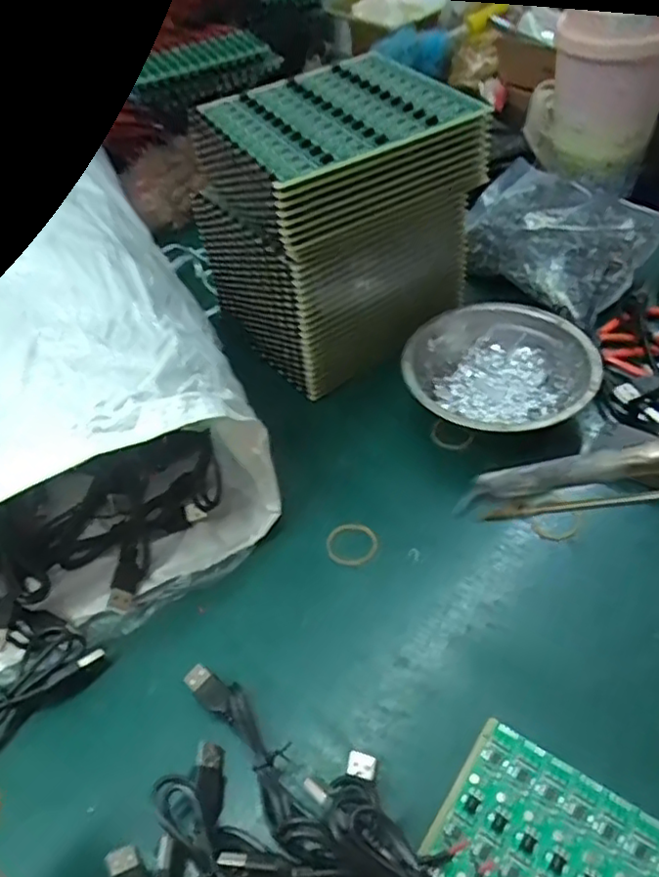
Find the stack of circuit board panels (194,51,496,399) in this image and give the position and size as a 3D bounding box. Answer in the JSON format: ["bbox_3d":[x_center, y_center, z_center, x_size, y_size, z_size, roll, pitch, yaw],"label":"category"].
[{"bbox_3d":[0.009,-0.162,0.495,0.164,0.174,0.133,-30,52,-18],"label":"stack of circuit board panels"}]

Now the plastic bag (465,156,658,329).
[{"bbox_3d":[0.182,-0.175,0.539,0.167,0.043,0.104,33,60,30],"label":"plastic bag"}]

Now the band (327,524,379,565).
[{"bbox_3d":[0.014,0.065,0.398,0.032,0.004,0.029,2,49,9],"label":"band"}]

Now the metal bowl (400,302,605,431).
[{"bbox_3d":[0.117,-0.042,0.450,0.125,0.038,0.122,-3,48,4],"label":"metal bowl"}]

